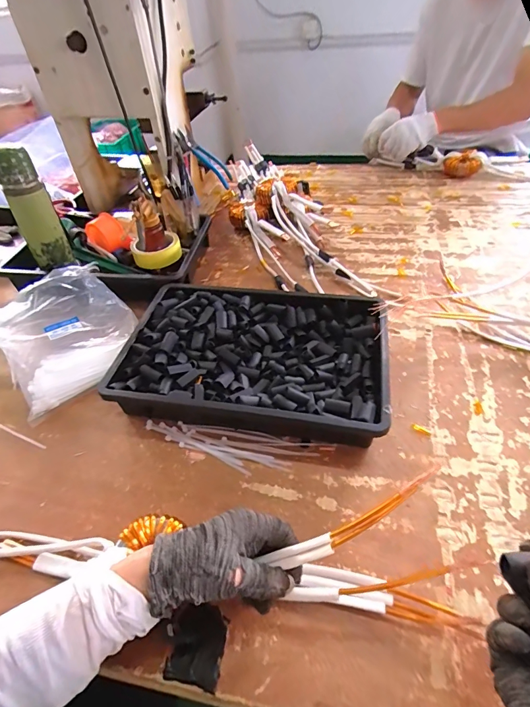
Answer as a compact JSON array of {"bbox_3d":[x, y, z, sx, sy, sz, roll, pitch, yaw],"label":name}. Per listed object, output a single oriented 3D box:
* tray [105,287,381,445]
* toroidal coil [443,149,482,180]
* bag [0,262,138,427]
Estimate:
[{"bbox_3d":[-0.017,0.008,0.557,0.364,0.072,0.251,5,48,11],"label":"tray"},{"bbox_3d":[0.521,-0.496,0.992,0.087,0.052,0.061,-4,46,3],"label":"toroidal coil"},{"bbox_3d":[-0.322,-0.035,0.615,0.202,0.078,0.226,-30,50,-20],"label":"bag"}]

